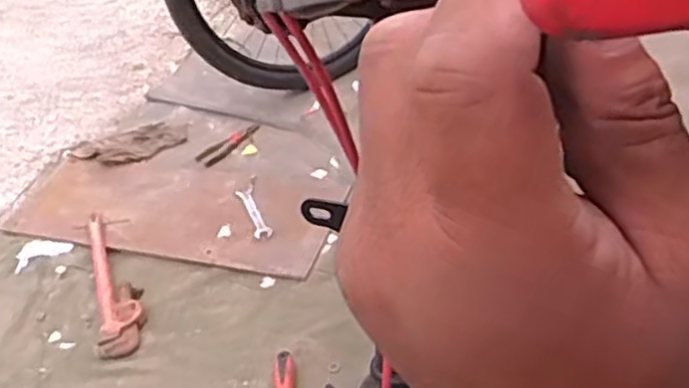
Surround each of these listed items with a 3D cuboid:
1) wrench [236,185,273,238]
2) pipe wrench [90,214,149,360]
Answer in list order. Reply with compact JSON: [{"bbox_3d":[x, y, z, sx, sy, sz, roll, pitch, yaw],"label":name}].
[{"bbox_3d":[-0.194,0.040,1.548,0.038,0.005,0.164,-22,47,-9],"label":"wrench"},{"bbox_3d":[-0.464,0.166,1.458,0.100,0.031,0.408,-18,40,-6],"label":"pipe wrench"}]

